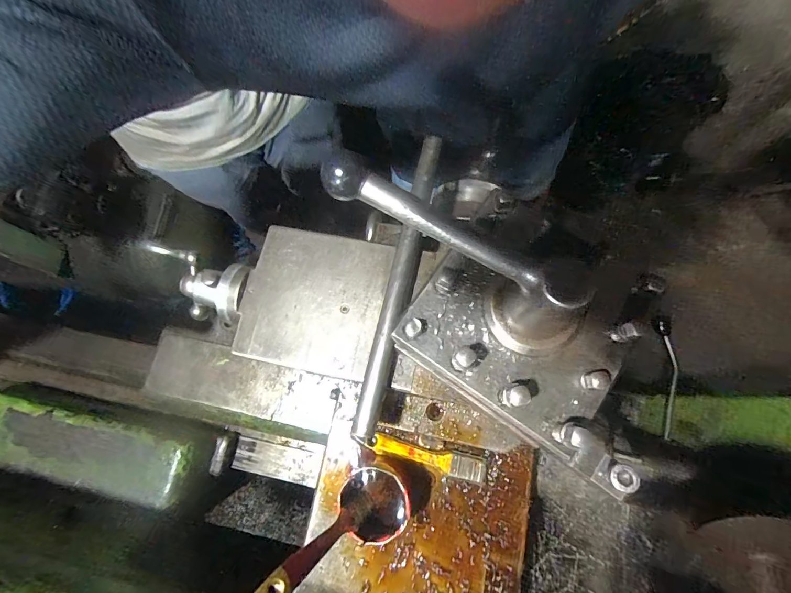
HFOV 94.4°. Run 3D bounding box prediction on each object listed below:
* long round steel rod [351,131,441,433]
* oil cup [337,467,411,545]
[{"bbox_3d":[0.006,-0.021,0.354,0.022,0.021,0.301,13,76,5],"label":"long round steel rod"},{"bbox_3d":[-0.017,0.185,0.336,0.054,0.056,0.057,-32,76,-6],"label":"oil cup"}]

